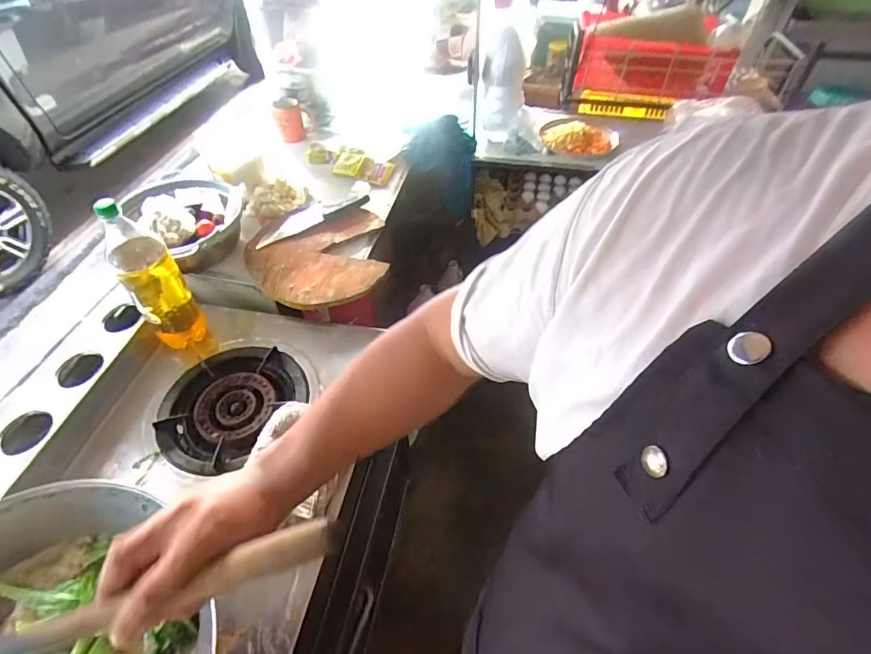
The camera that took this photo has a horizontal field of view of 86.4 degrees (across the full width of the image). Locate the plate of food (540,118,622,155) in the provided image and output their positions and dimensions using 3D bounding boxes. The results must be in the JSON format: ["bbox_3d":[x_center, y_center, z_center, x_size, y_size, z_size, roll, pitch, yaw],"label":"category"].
[{"bbox_3d":[0.409,-0.545,1.317,0.197,0.034,0.214,0,50,0],"label":"plate of food"}]

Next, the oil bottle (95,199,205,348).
[{"bbox_3d":[-0.485,-0.080,0.797,0.084,0.295,0.073,-33,57,-25],"label":"oil bottle"}]

